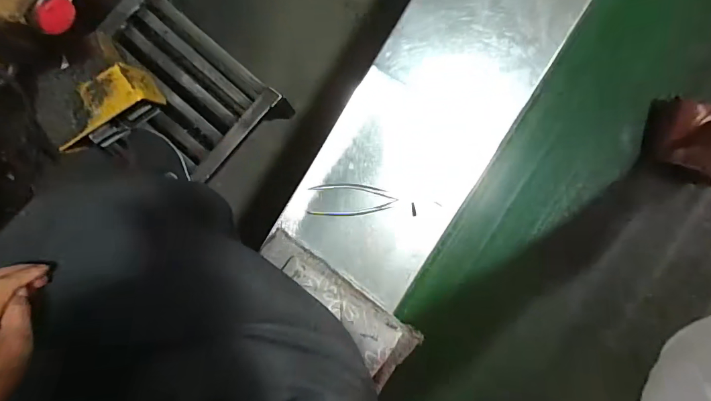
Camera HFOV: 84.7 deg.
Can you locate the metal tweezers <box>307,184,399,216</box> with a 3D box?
[{"bbox_3d":[-0.004,-0.001,0.573,0.124,0.008,0.047,0,94,-3],"label":"metal tweezers"}]

